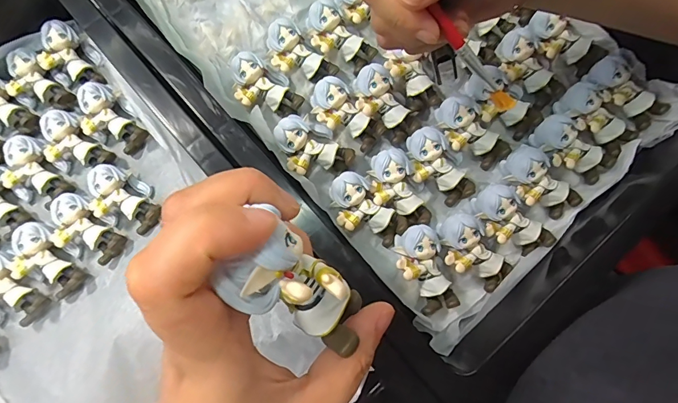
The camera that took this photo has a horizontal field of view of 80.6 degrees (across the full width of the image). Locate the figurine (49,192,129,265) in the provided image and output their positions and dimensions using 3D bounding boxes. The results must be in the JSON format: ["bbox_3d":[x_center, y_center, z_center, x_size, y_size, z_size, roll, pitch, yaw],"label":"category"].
[{"bbox_3d":[-0.197,0.023,0.315,0.060,0.023,0.037,34,81,5],"label":"figurine"}]

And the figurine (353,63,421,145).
[{"bbox_3d":[0.036,-0.076,0.315,0.035,0.022,0.061,-41,97,0],"label":"figurine"}]

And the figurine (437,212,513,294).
[{"bbox_3d":[0.096,0.038,0.293,0.034,0.022,0.062,-44,99,-8],"label":"figurine"}]

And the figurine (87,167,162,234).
[{"bbox_3d":[-0.172,-0.002,0.322,0.056,0.025,0.038,24,80,3],"label":"figurine"}]

